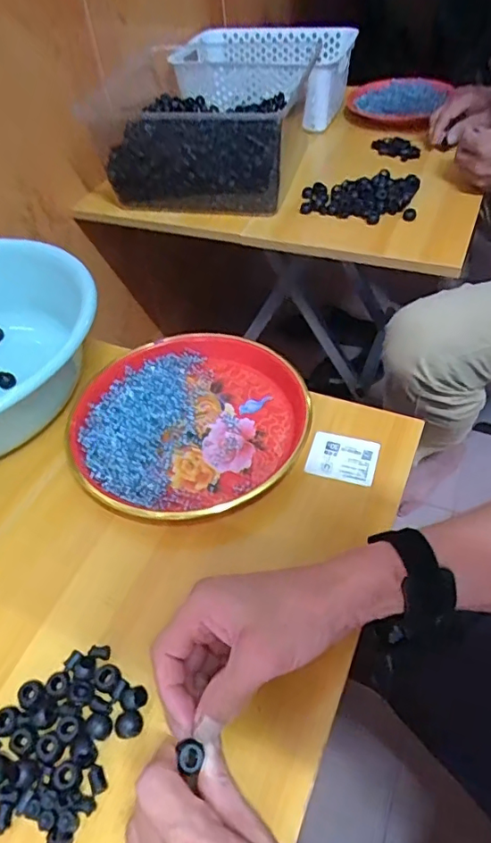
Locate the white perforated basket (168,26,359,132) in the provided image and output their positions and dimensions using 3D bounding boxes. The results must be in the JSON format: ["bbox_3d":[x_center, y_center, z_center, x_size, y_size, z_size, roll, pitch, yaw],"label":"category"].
[{"bbox_3d":[0.023,-0.600,0.934,0.300,0.102,0.173,19,53,20],"label":"white perforated basket"}]

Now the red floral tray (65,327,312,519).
[{"bbox_3d":[-0.058,-0.004,0.506,0.212,0.033,0.202,-33,54,-22],"label":"red floral tray"}]

